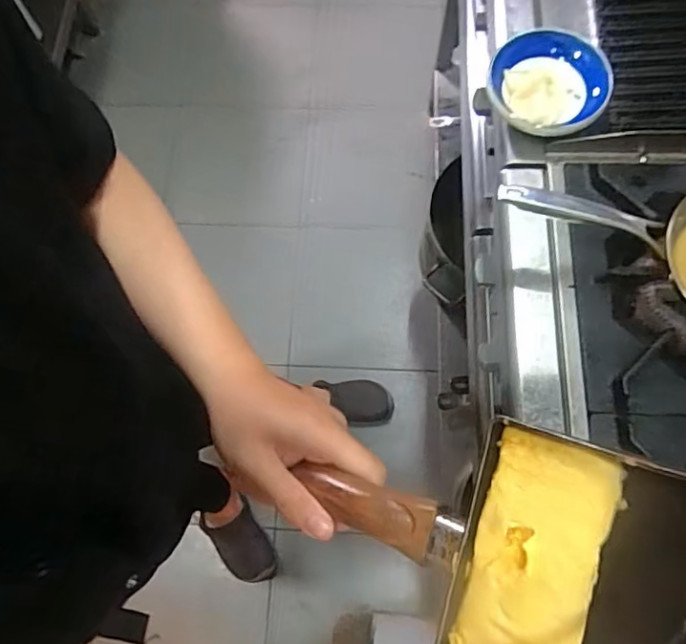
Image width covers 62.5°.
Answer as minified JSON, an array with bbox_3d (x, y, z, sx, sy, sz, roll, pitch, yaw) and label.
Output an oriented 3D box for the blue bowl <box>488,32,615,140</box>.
[{"bbox_3d":[0.263,-0.303,0.726,0.138,0.049,0.150,-1,72,2],"label":"blue bowl"}]

